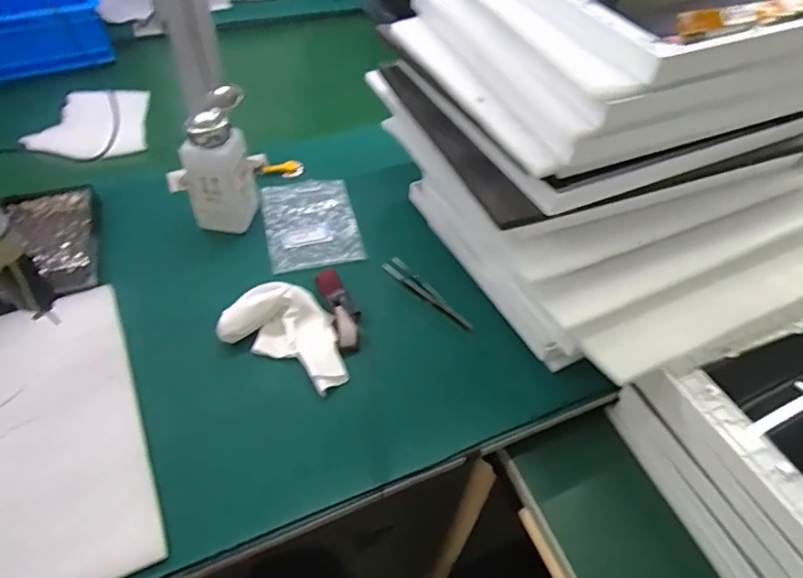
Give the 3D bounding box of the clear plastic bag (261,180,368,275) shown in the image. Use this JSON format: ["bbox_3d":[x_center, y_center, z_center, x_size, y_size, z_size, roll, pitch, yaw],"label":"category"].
[{"bbox_3d":[-0.100,-0.073,0.587,0.098,0.013,0.132,-10,51,-12],"label":"clear plastic bag"}]

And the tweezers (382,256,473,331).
[{"bbox_3d":[0.027,0.005,0.529,0.112,0.008,0.022,37,57,25],"label":"tweezers"}]

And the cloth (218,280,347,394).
[{"bbox_3d":[-0.096,0.036,0.478,0.123,0.035,0.077,23,51,13],"label":"cloth"}]

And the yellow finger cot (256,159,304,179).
[{"bbox_3d":[-0.146,-0.143,0.643,0.057,0.023,0.015,-20,58,-19],"label":"yellow finger cot"}]

